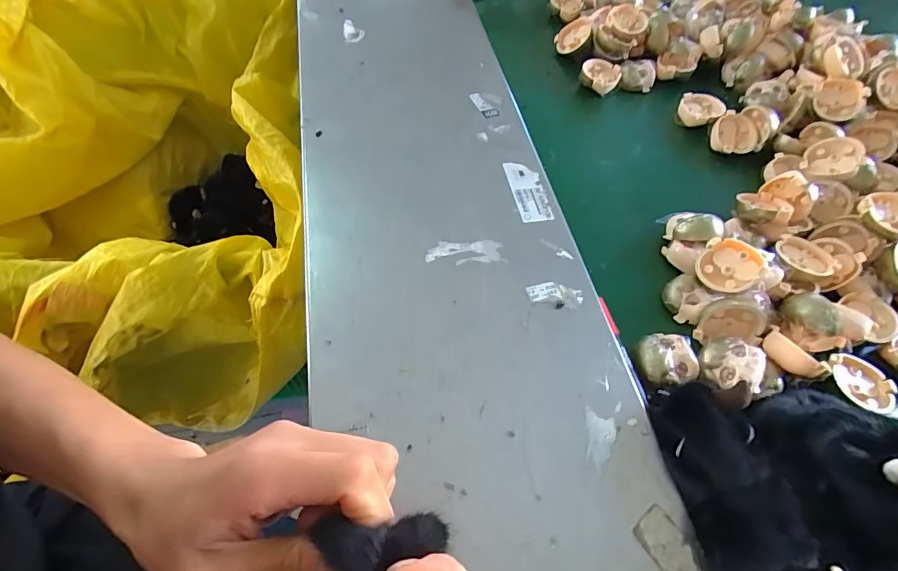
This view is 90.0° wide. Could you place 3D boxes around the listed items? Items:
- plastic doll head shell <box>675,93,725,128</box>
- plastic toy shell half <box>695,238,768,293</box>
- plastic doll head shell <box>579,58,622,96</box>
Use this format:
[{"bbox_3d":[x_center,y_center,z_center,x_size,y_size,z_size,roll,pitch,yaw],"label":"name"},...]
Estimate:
[{"bbox_3d":[0.302,-0.210,0.543,0.046,0.028,0.039,19,59,10],"label":"plastic doll head shell"},{"bbox_3d":[0.241,-0.017,0.387,0.049,0.020,0.049,-10,69,28],"label":"plastic toy shell half"},{"bbox_3d":[0.190,-0.262,0.568,0.048,0.025,0.051,19,59,11],"label":"plastic doll head shell"}]

